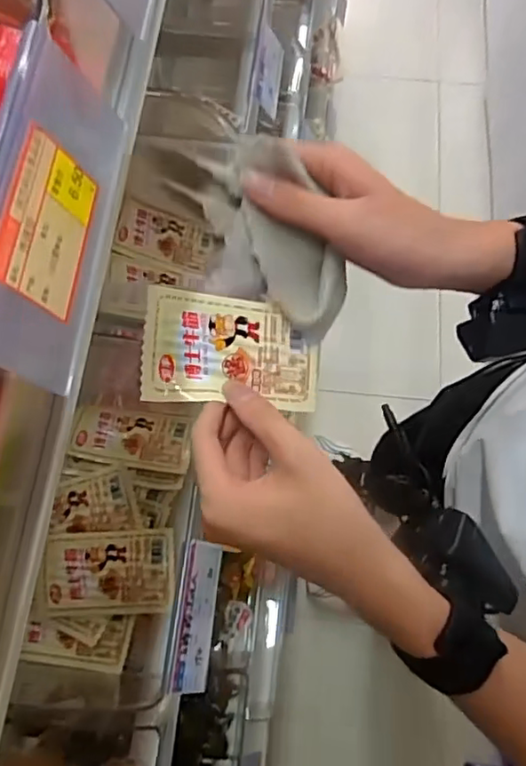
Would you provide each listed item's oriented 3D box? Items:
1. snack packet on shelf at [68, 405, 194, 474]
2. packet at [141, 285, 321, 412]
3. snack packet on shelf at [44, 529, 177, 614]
[{"bbox_3d":[-0.120,0.048,0.542,0.108,0.007,0.057,9,52,-1],"label":"snack packet on shelf"},{"bbox_3d":[-0.017,-0.020,0.367,0.111,0.004,0.067,5,83,-20],"label":"packet"},{"bbox_3d":[-0.127,0.157,0.491,0.103,0.017,0.065,-1,69,-1],"label":"snack packet on shelf"}]

